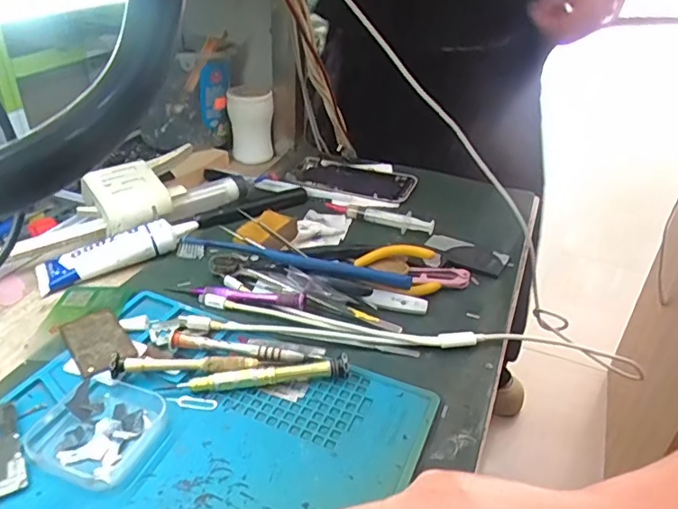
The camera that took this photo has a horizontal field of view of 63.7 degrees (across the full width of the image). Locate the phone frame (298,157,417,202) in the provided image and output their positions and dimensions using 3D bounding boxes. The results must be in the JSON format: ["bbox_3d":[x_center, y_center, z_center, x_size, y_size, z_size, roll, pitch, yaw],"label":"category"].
[{"bbox_3d":[0.015,-0.090,0.637,0.143,0.007,0.078,13,34,14],"label":"phone frame"}]

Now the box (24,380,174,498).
[{"bbox_3d":[-0.140,0.101,0.322,0.072,0.014,0.066,14,34,15],"label":"box"}]

